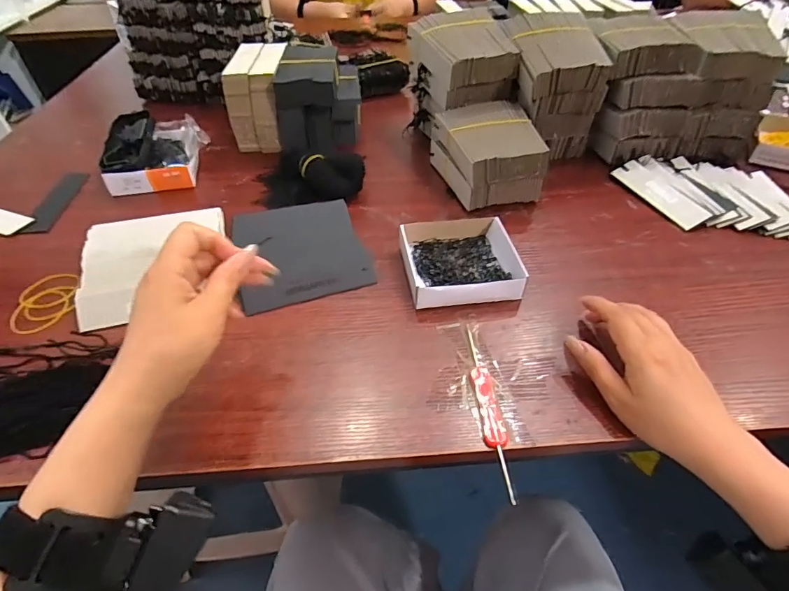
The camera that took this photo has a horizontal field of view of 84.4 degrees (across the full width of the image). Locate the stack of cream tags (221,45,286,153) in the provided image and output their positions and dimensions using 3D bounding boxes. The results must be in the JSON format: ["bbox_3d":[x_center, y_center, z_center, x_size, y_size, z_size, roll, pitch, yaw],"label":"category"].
[{"bbox_3d":[-0.189,-0.284,0.621,0.068,0.100,0.122,-1,45,-1],"label":"stack of cream tags"}]

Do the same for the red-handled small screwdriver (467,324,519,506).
[{"bbox_3d":[0.071,0.082,0.331,0.016,0.014,0.147,-2,48,-3],"label":"red-handled small screwdriver"}]

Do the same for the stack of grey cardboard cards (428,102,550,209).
[{"bbox_3d":[0.114,-0.175,0.533,0.104,0.071,0.139,-11,49,-11],"label":"stack of grey cardboard cards"}]

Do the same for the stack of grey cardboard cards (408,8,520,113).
[{"bbox_3d":[0.088,-0.308,0.572,0.108,0.078,0.128,-13,47,-12],"label":"stack of grey cardboard cards"}]

